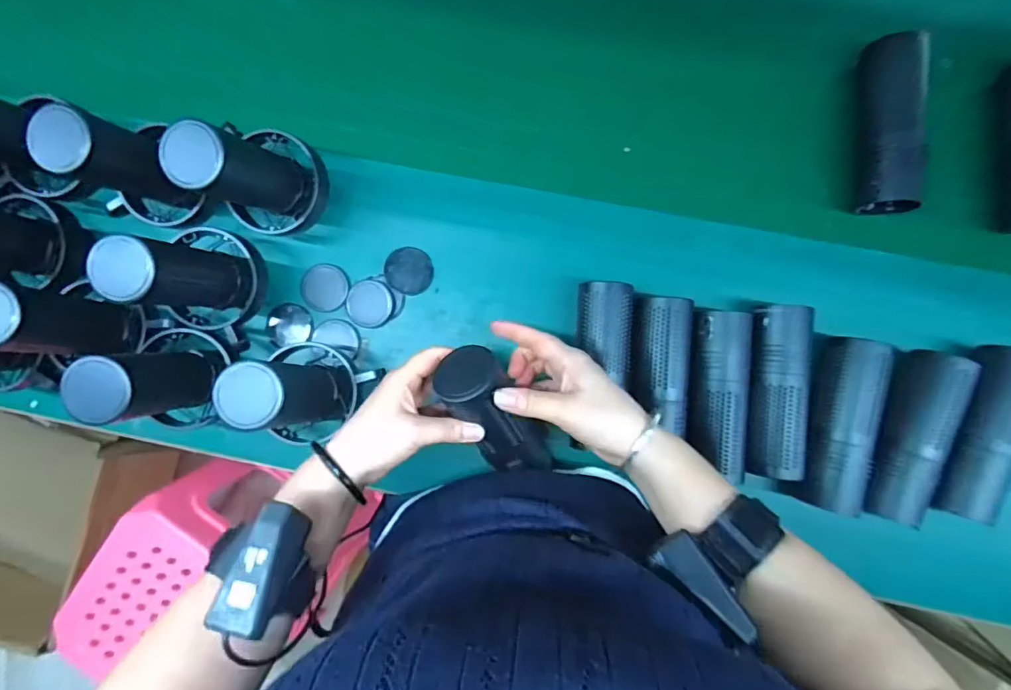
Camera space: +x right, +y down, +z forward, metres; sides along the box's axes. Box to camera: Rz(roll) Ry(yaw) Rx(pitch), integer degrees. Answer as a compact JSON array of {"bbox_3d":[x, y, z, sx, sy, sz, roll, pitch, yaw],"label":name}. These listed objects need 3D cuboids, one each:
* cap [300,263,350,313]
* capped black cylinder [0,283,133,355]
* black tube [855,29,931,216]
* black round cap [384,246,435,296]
[{"bbox_3d":[-0.200,-0.063,0.551,0.054,0.006,0.051,0,89,3],"label":"cap"},{"bbox_3d":[-0.402,-0.020,0.443,0.056,0.113,0.054,8,89,3],"label":"capped black cylinder"},{"bbox_3d":[0.380,-0.214,0.486,0.047,0.055,0.165,-1,89,3],"label":"black tube"},{"bbox_3d":[-0.105,-0.081,0.536,0.051,0.017,0.049,0,89,3],"label":"black round cap"}]

